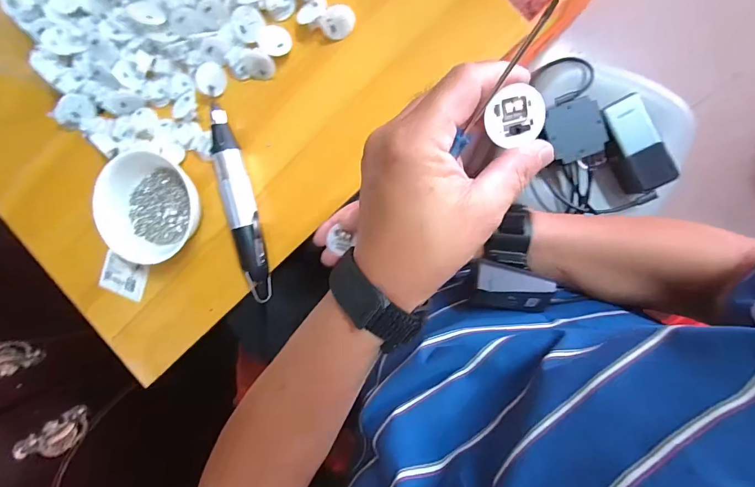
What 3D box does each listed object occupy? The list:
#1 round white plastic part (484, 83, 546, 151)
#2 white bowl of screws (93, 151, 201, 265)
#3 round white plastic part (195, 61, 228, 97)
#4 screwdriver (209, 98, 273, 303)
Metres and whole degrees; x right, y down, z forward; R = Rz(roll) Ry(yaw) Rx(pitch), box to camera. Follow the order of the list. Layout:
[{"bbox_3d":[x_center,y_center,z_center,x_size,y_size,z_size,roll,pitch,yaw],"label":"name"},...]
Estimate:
[{"bbox_3d":[0.075,-0.070,0.207,0.033,0.008,0.030,1,94,7],"label":"round white plastic part"},{"bbox_3d":[-0.247,-0.038,0.417,0.106,0.053,0.102,1,94,7],"label":"white bowl of screws"},{"bbox_3d":[-0.180,-0.177,0.409,0.029,0.011,0.033,-4,94,7],"label":"round white plastic part"},{"bbox_3d":[-0.149,-0.042,0.416,0.036,0.027,0.210,-11,93,8],"label":"screwdriver"}]

